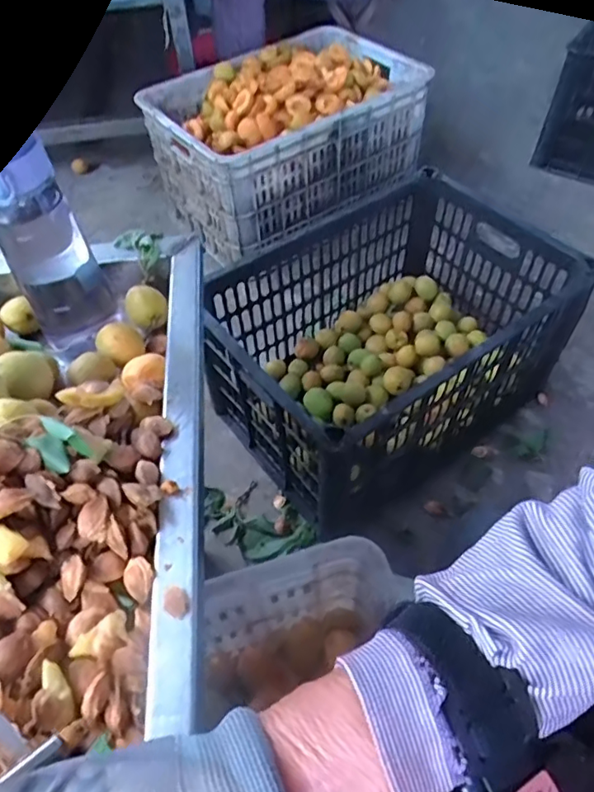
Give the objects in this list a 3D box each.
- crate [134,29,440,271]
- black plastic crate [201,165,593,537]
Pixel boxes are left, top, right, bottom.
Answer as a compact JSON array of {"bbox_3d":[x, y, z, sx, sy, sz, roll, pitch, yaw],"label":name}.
[{"bbox_3d":[-0.019,-0.592,1.235,0.561,0.277,0.390,-29,57,-18],"label":"crate"},{"bbox_3d":[0.153,-0.097,0.879,0.545,0.280,0.347,-33,58,-20],"label":"black plastic crate"}]

